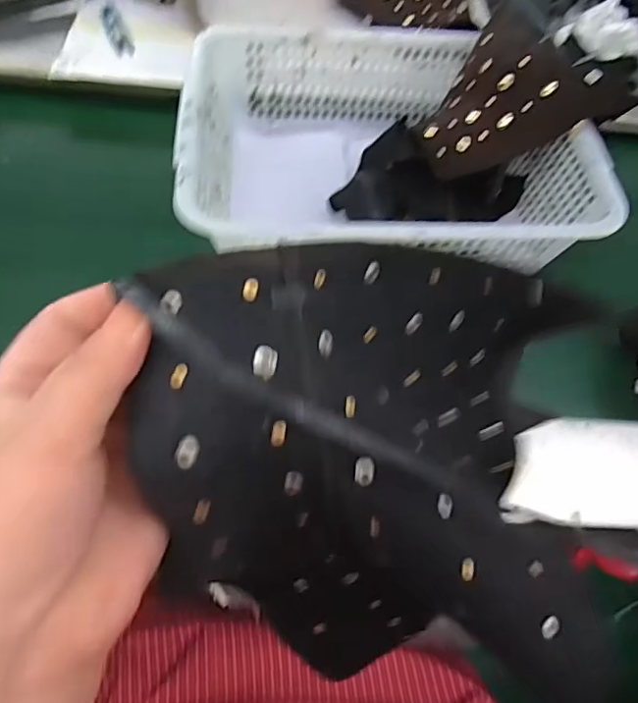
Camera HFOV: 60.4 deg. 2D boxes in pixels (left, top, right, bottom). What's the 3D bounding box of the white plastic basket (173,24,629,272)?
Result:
[{"bbox_3d":[0.064,-0.201,0.577,0.393,0.121,0.280,-2,58,-6],"label":"white plastic basket"}]

